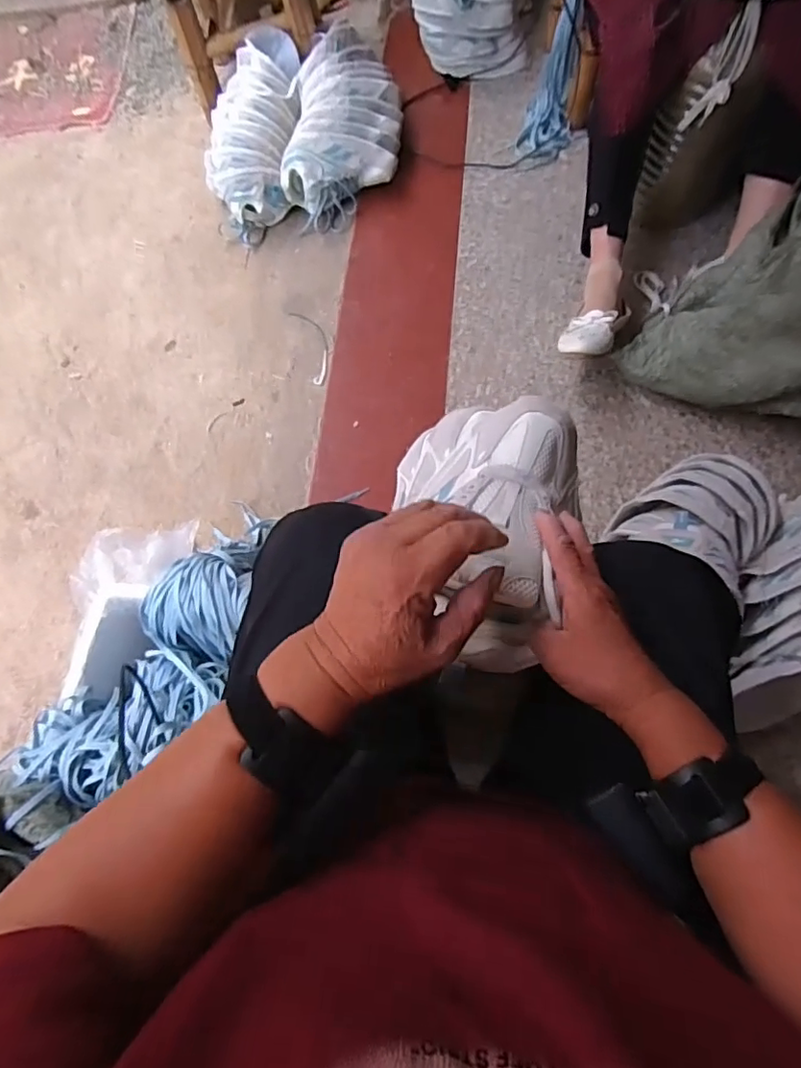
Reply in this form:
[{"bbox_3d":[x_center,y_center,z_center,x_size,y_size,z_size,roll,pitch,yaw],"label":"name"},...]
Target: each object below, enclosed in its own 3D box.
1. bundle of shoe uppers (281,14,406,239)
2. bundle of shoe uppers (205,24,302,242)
[{"bbox_3d":[-0.112,-0.868,1.193,0.225,0.133,0.431,3,69,2],"label":"bundle of shoe uppers"},{"bbox_3d":[-0.316,-0.866,1.234,0.190,0.172,0.452,-1,69,0],"label":"bundle of shoe uppers"}]

